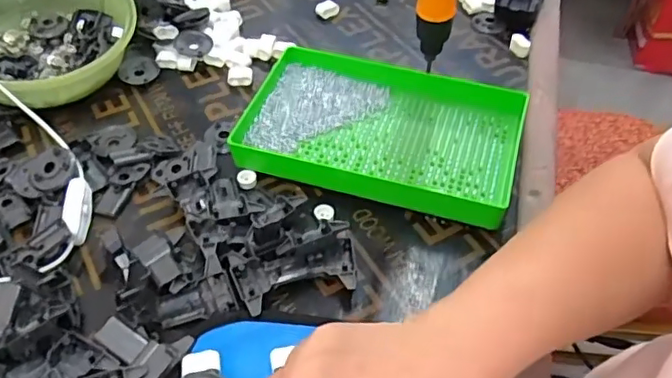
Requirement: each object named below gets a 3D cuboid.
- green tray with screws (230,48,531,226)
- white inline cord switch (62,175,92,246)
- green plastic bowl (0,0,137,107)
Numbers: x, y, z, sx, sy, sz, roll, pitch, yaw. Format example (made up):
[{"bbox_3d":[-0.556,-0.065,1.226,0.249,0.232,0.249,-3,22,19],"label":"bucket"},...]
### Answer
[{"bbox_3d":[0.041,-0.052,0.536,0.247,0.046,0.146,14,49,12],"label":"green tray with screws"},{"bbox_3d":[-0.216,0.016,0.484,0.021,0.012,0.060,-9,62,-8],"label":"white inline cord switch"},{"bbox_3d":[-0.311,-0.163,0.609,0.192,0.088,0.188,-25,52,-21],"label":"green plastic bowl"}]

